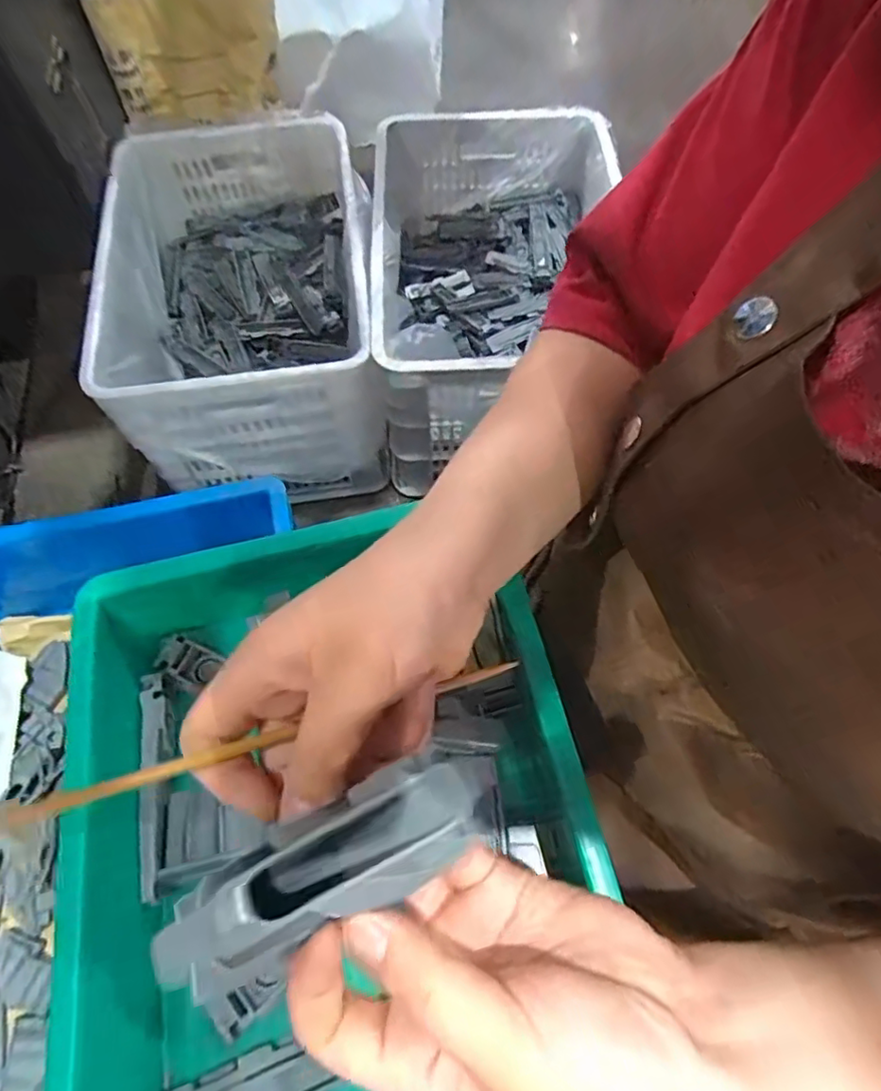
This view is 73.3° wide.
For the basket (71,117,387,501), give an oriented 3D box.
[{"bbox_3d":[-0.293,-0.356,0.958,0.376,0.308,0.548,-5,64,-2],"label":"basket"}]

